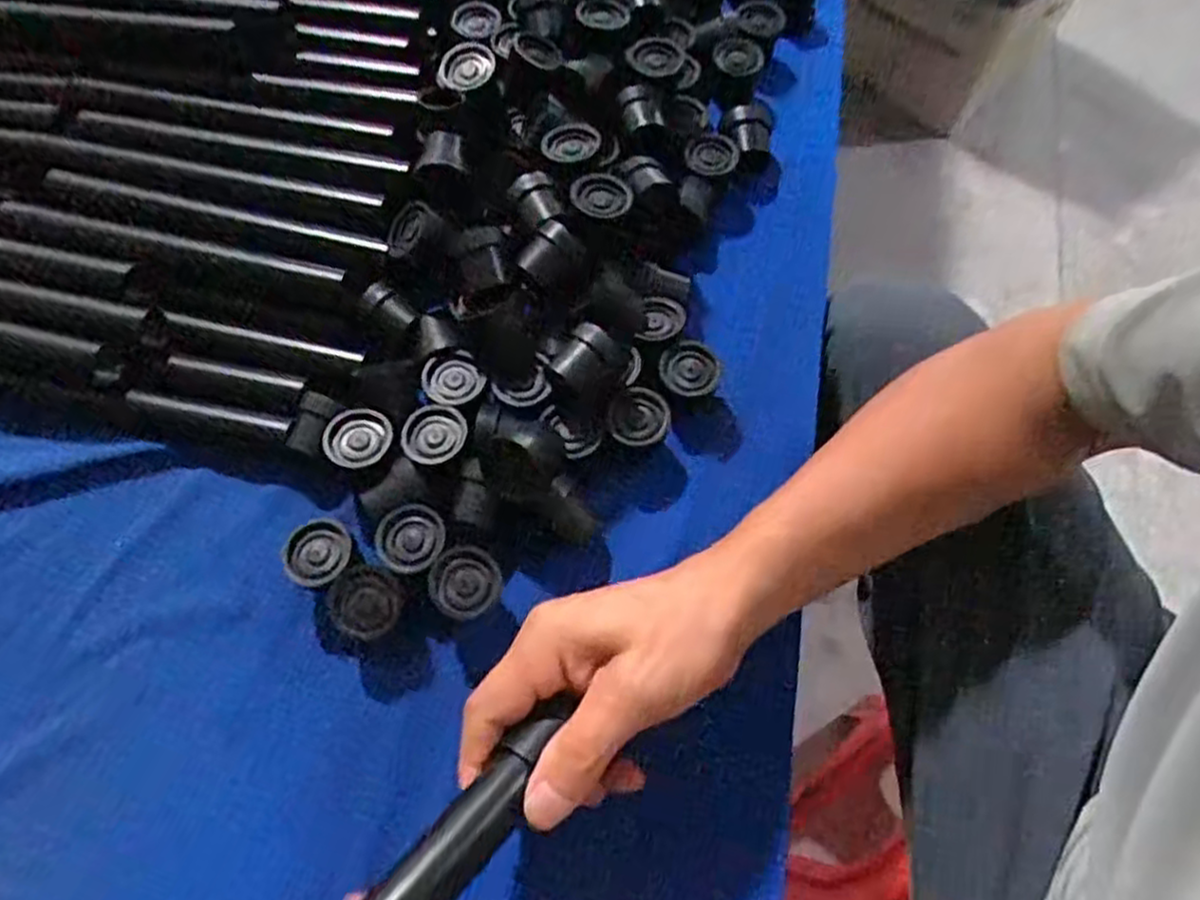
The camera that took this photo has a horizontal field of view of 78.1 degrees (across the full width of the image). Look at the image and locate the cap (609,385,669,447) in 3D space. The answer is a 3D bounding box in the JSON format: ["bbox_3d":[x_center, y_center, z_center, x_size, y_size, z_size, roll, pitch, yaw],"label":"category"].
[{"bbox_3d":[0.022,-0.017,0.411,0.032,0.021,0.034,0,66,0],"label":"cap"}]

